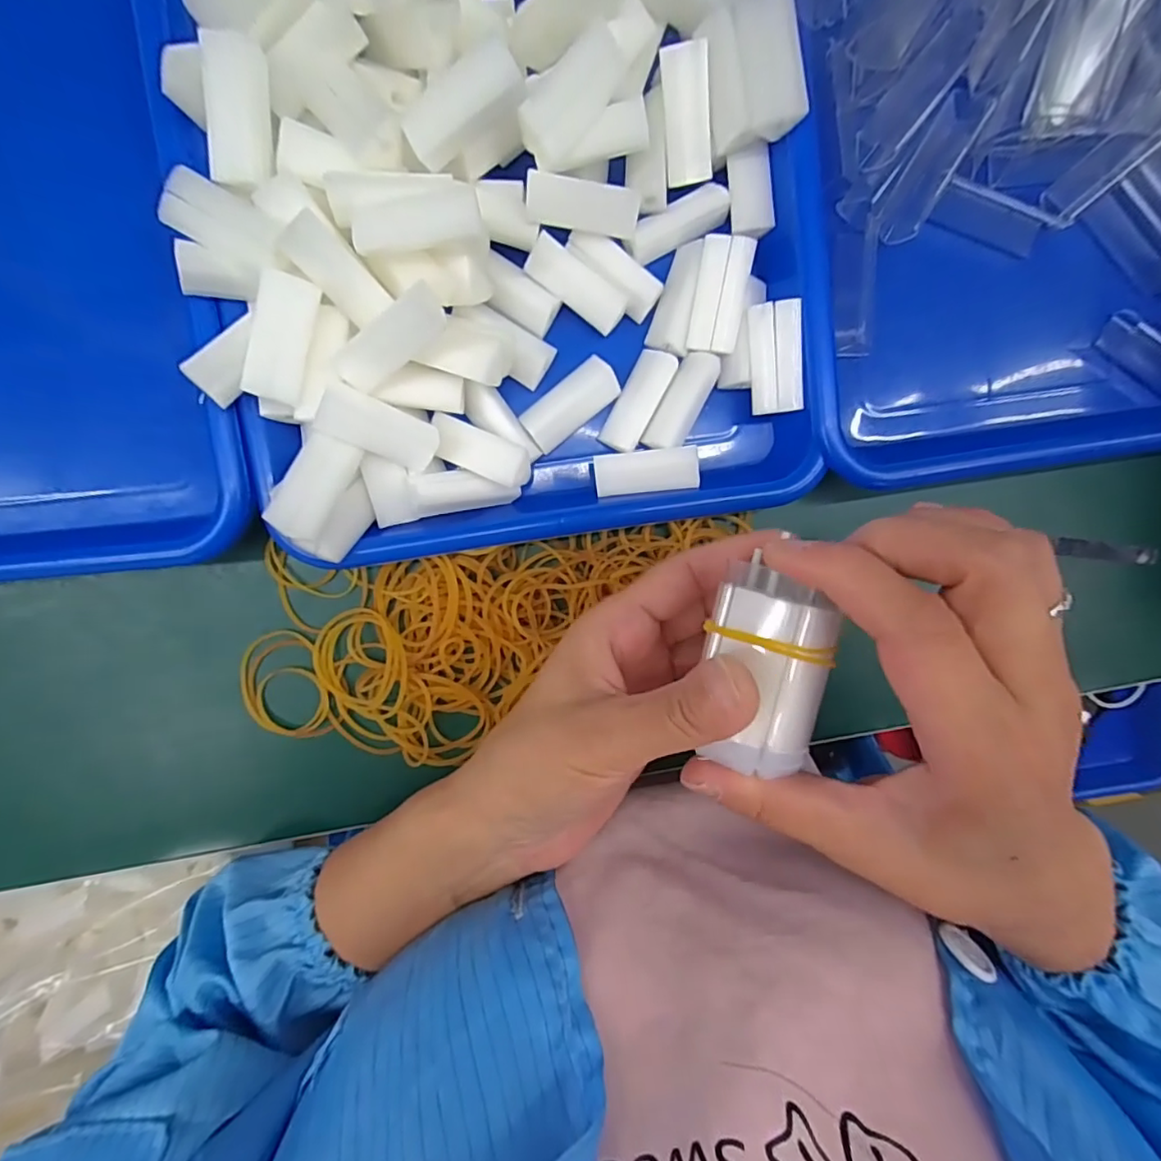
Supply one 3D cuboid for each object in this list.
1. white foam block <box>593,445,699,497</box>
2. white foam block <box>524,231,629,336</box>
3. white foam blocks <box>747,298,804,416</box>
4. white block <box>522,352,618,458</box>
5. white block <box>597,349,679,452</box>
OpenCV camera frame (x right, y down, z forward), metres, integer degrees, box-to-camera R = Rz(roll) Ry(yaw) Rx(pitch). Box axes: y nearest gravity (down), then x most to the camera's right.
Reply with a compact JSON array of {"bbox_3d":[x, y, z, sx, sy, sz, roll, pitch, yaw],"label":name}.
[{"bbox_3d":[0.029,-0.048,0.252,0.044,0.014,0.018,-6,95,-1],"label":"white foam block"},{"bbox_3d":[-0.001,-0.127,0.242,0.045,0.011,0.018,37,93,-4],"label":"white foam block"},{"bbox_3d":[0.085,-0.096,0.245,0.022,0.013,0.044,-6,101,17],"label":"white foam blocks"},{"bbox_3d":[-0.004,-0.079,0.251,0.045,0.008,0.019,-39,95,2],"label":"white block"},{"bbox_3d":[0.026,-0.081,0.254,0.017,0.006,0.046,27,93,-4],"label":"white block"}]

